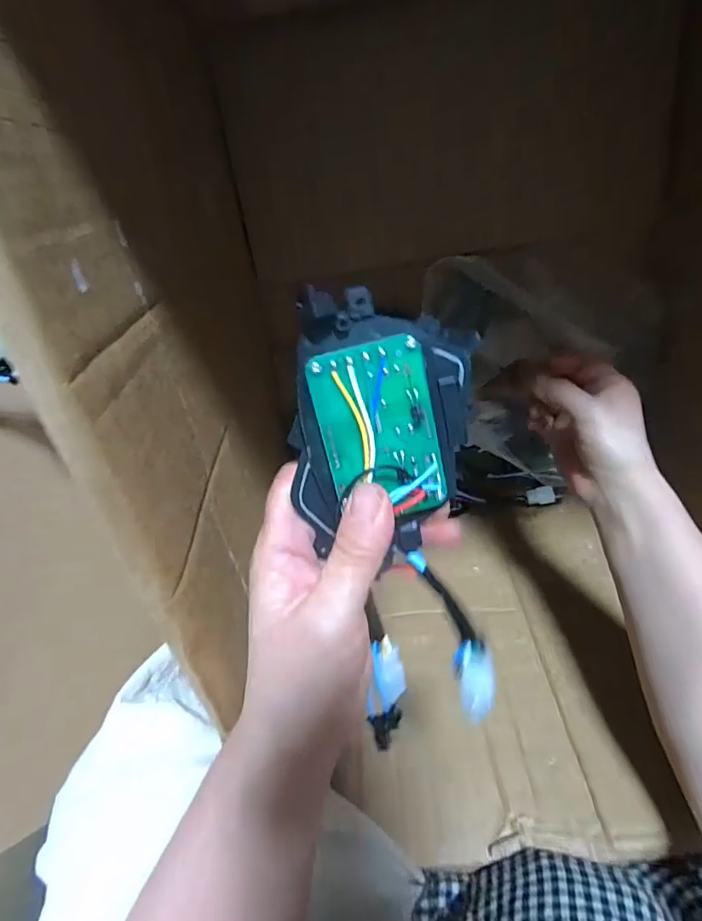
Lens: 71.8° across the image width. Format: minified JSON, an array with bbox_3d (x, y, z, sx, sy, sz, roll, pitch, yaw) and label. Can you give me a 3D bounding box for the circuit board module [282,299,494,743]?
[{"bbox_3d":[0.024,0.032,0.228,0.080,0.034,0.213,-9,108,6],"label":"circuit board module"}]

